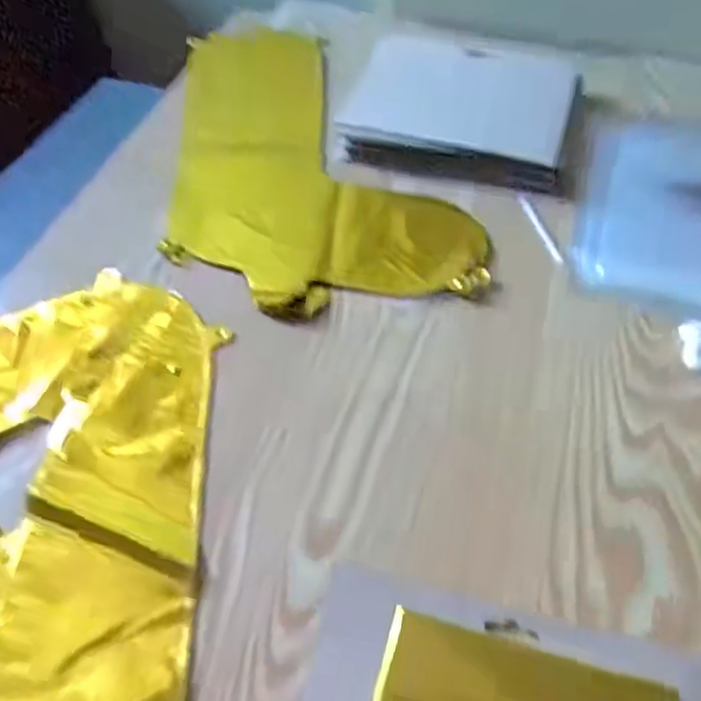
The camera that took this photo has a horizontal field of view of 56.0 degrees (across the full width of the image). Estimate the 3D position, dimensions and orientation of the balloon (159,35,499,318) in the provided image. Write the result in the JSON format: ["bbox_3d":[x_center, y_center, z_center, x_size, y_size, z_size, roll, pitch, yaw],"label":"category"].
[{"bbox_3d":[-0.037,-0.186,0.594,0.241,0.024,0.381,-6,51,-5],"label":"balloon"}]

